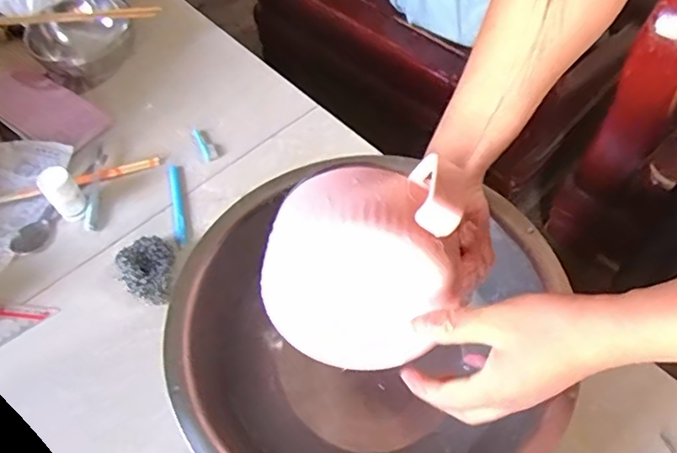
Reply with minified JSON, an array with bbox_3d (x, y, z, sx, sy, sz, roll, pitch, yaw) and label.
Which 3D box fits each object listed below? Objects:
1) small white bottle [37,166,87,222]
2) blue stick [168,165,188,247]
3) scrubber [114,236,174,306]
[{"bbox_3d":[-0.311,-0.036,0.633,0.034,0.059,0.031,-35,60,-18],"label":"small white bottle"},{"bbox_3d":[-0.188,-0.029,0.653,0.016,0.007,0.116,-13,56,-4],"label":"blue stick"},{"bbox_3d":[-0.199,0.045,0.590,0.069,0.031,0.060,36,66,25],"label":"scrubber"}]

